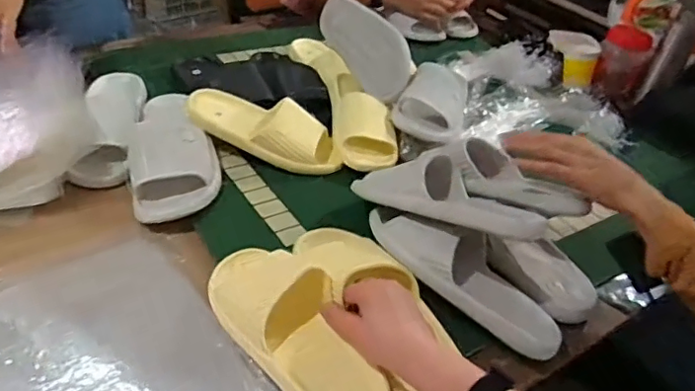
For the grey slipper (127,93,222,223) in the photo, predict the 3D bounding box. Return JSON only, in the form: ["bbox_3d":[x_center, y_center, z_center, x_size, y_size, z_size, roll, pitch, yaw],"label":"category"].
[{"bbox_3d":[-0.264,-0.094,0.846,0.117,0.085,0.290,-7,41,-17],"label":"grey slipper"}]

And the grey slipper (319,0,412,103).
[{"bbox_3d":[0.035,-0.277,1.032,0.081,0.093,0.303,-7,41,-17],"label":"grey slipper"}]

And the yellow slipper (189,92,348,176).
[{"bbox_3d":[-0.128,-0.097,0.879,0.244,0.072,0.090,12,39,6],"label":"yellow slipper"}]

